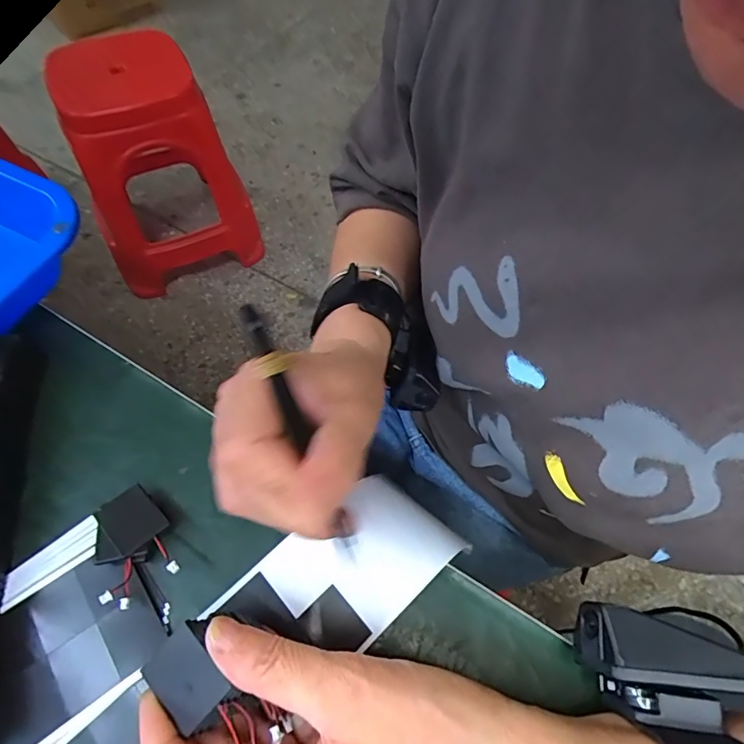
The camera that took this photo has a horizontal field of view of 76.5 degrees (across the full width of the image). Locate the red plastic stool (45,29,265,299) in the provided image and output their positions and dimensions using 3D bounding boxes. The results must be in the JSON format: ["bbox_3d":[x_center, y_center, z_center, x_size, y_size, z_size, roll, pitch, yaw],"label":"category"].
[{"bbox_3d":[-0.528,-0.503,1.148,0.367,0.502,0.367,-27,66,-16],"label":"red plastic stool"}]

